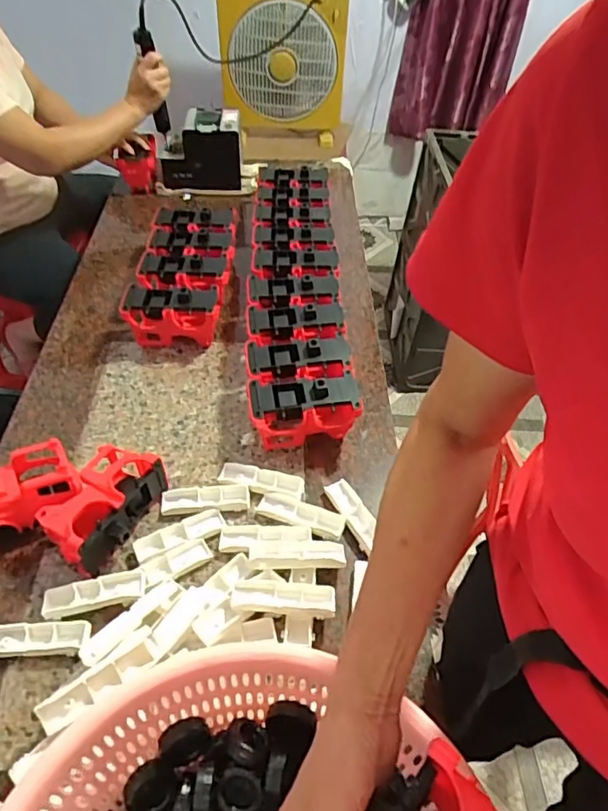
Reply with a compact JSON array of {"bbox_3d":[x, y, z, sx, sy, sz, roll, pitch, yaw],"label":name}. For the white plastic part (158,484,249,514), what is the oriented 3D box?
[{"bbox_3d":[-0.132,0.124,0.739,0.115,0.018,0.034,-1,47,-5],"label":"white plastic part"}]

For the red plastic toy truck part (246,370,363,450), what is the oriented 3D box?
[{"bbox_3d":[-0.003,0.009,0.797,0.152,0.097,0.074,-4,48,-8],"label":"red plastic toy truck part"}]

